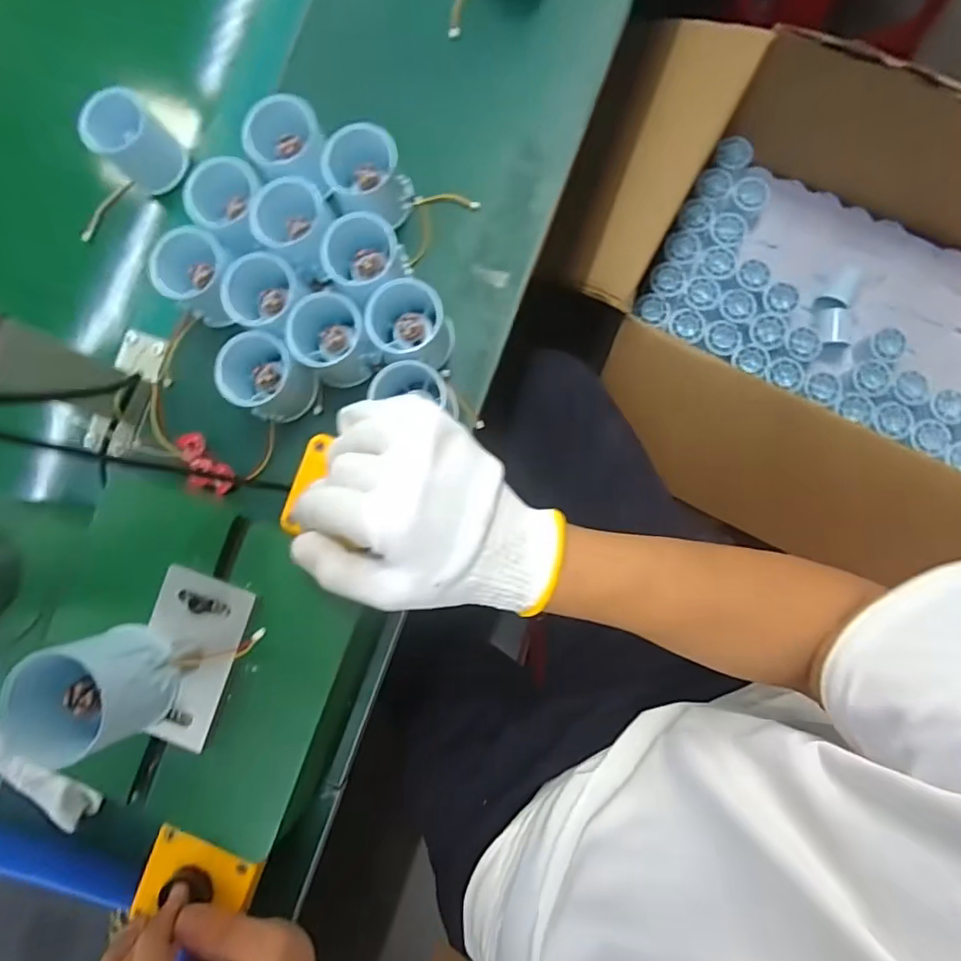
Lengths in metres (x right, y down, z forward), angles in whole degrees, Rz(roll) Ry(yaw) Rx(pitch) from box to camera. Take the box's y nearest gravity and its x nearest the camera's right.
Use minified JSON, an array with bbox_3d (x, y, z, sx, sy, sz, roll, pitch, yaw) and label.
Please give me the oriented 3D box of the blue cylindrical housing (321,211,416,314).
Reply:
[{"bbox_3d":[-0.083,-0.155,0.402,0.056,0.042,0.056,-1,85,6],"label":"blue cylindrical housing"}]

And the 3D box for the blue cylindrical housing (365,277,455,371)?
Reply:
[{"bbox_3d":[-0.051,-0.110,0.403,0.057,0.048,0.053,-1,85,6],"label":"blue cylindrical housing"}]

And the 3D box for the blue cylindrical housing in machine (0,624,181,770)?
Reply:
[{"bbox_3d":[-0.187,0.103,0.274,0.047,0.054,0.051,-1,85,6],"label":"blue cylindrical housing in machine"}]

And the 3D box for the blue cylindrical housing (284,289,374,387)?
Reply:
[{"bbox_3d":[-0.105,-0.099,0.398,0.061,0.048,0.053,42,90,8],"label":"blue cylindrical housing"}]

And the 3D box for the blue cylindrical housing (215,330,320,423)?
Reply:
[{"bbox_3d":[-0.154,-0.073,0.404,0.055,0.047,0.051,-1,85,6],"label":"blue cylindrical housing"}]

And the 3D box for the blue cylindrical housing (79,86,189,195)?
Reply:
[{"bbox_3d":[-0.271,-0.265,0.440,0.052,0.048,0.051,-1,85,6],"label":"blue cylindrical housing"}]

